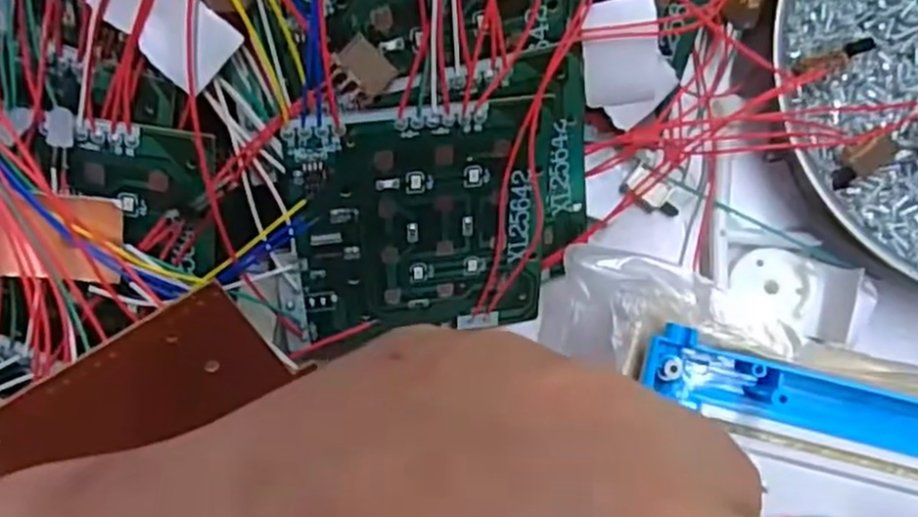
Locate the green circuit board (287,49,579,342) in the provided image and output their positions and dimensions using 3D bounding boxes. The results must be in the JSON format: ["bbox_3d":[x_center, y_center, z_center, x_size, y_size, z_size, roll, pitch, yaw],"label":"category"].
[{"bbox_3d":[-0.004,-0.013,0.208,0.077,0.007,0.079,-5,126,-10],"label":"green circuit board"}]

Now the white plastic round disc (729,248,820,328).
[{"bbox_3d":[0.091,0.008,0.224,0.023,0.005,0.021,0,86,6],"label":"white plastic round disc"}]

